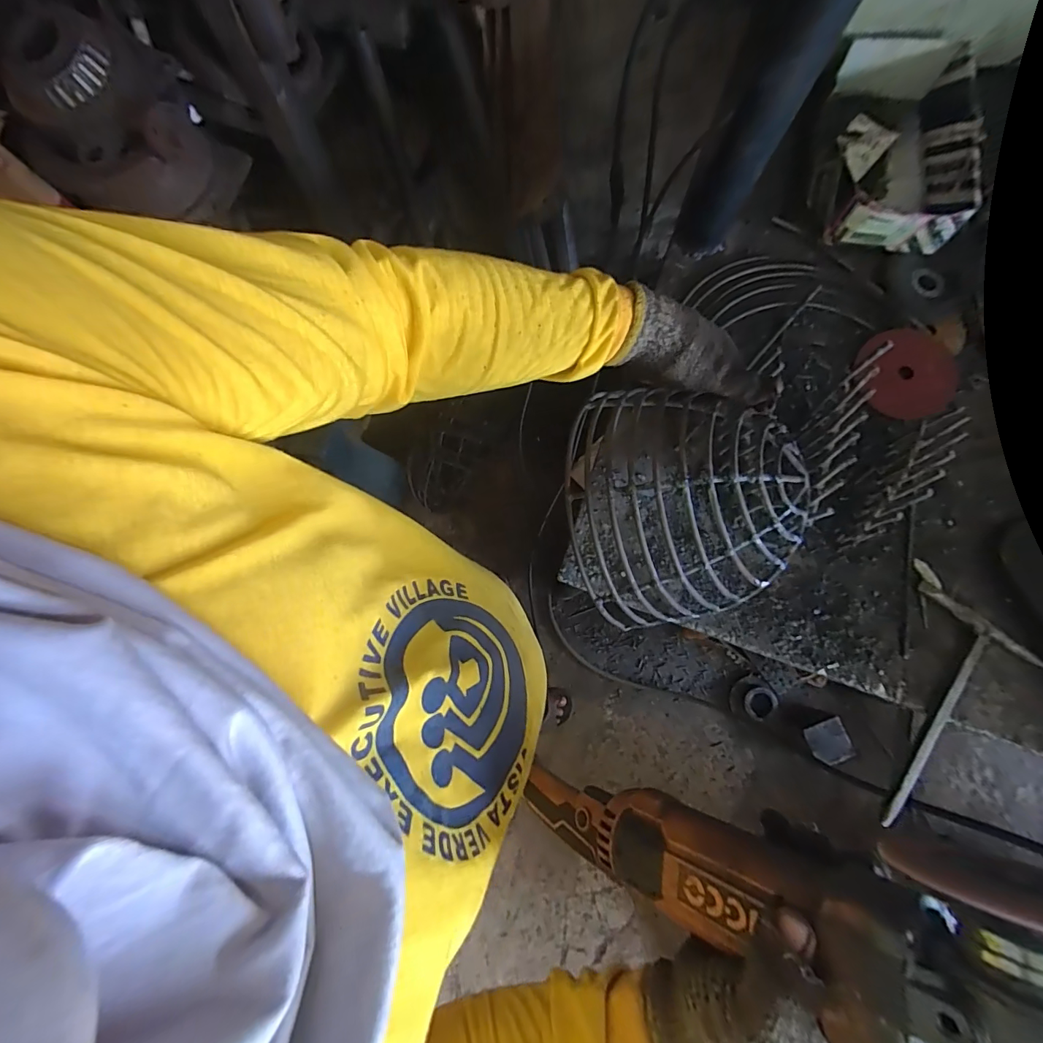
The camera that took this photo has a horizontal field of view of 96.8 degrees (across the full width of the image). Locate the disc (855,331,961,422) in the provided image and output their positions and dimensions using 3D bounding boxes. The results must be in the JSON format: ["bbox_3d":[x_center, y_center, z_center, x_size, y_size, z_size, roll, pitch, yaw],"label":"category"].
[{"bbox_3d":[0.420,-0.160,0.504,0.093,0.012,0.100,-2,81,11],"label":"disc"}]

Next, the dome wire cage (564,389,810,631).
[{"bbox_3d":[0.139,-0.016,0.421,0.201,0.121,0.210,-9,79,0],"label":"dome wire cage"}]

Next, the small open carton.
[{"bbox_3d":[0.416,-0.426,0.525,0.138,0.066,0.240,12,80,4],"label":"small open carton"}]

